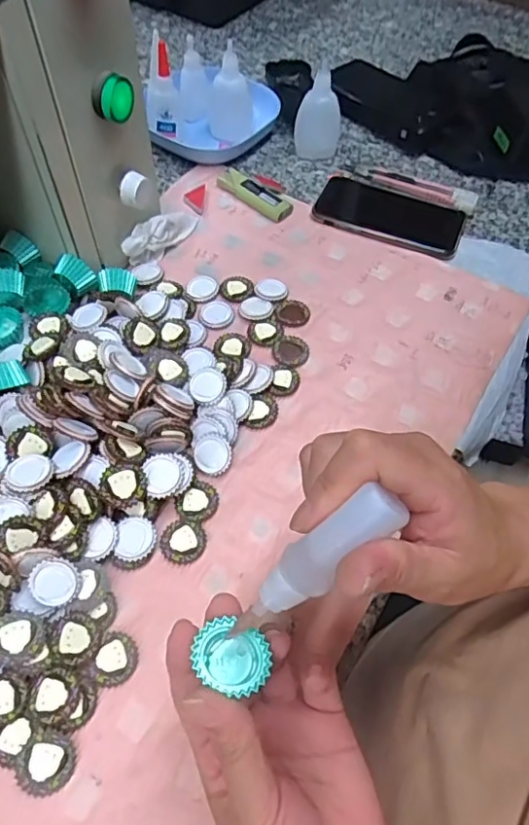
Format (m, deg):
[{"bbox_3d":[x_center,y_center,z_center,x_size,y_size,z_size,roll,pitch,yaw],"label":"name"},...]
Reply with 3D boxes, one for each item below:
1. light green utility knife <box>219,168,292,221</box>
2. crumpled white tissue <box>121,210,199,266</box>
[{"bbox_3d":[-0.009,-0.211,0.531,0.079,0.016,0.021,36,63,18],"label":"light green utility knife"},{"bbox_3d":[-0.089,-0.157,0.487,0.018,0.035,0.086,33,50,17],"label":"crumpled white tissue"}]

